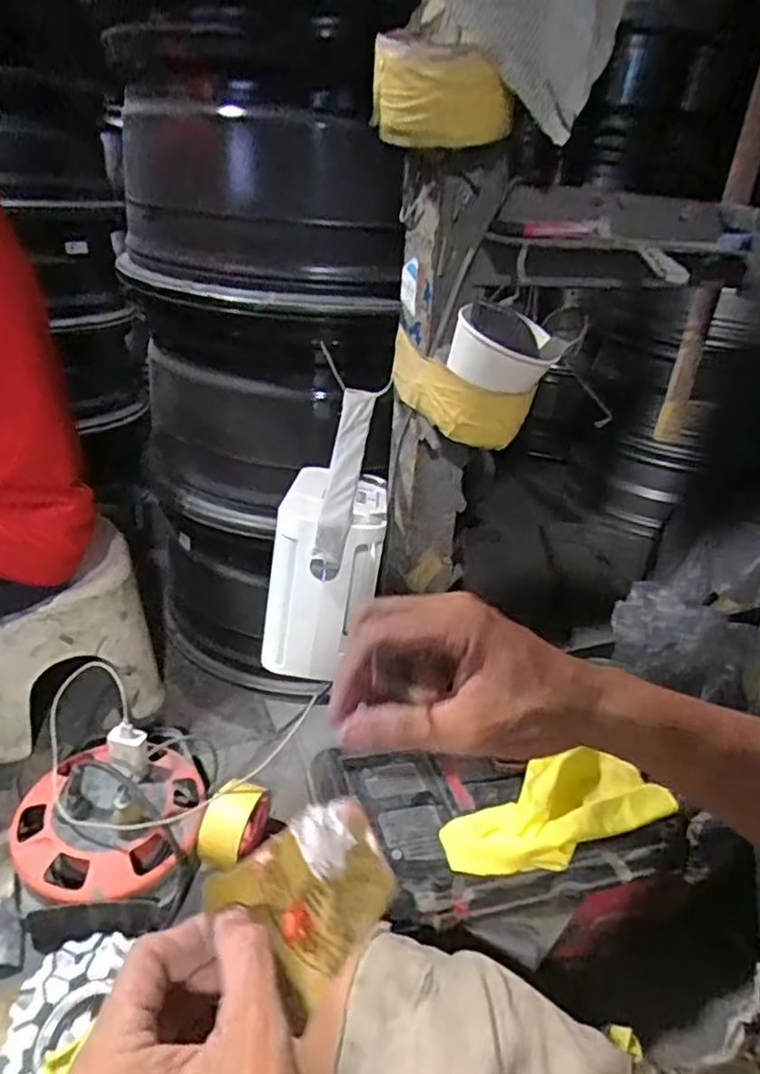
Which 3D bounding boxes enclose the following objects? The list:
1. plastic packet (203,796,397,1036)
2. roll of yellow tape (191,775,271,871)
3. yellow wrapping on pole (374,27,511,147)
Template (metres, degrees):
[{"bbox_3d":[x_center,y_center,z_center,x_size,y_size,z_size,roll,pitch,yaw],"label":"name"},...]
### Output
[{"bbox_3d":[-0.031,0.174,0.327,0.068,0.010,0.100,57,29,10],"label":"plastic packet"},{"bbox_3d":[-0.171,0.332,0.781,0.047,0.100,0.100,17,32,18],"label":"roll of yellow tape"},{"bbox_3d":[0.041,-0.298,0.446,0.099,0.058,0.099,5,30,-2],"label":"yellow wrapping on pole"}]

